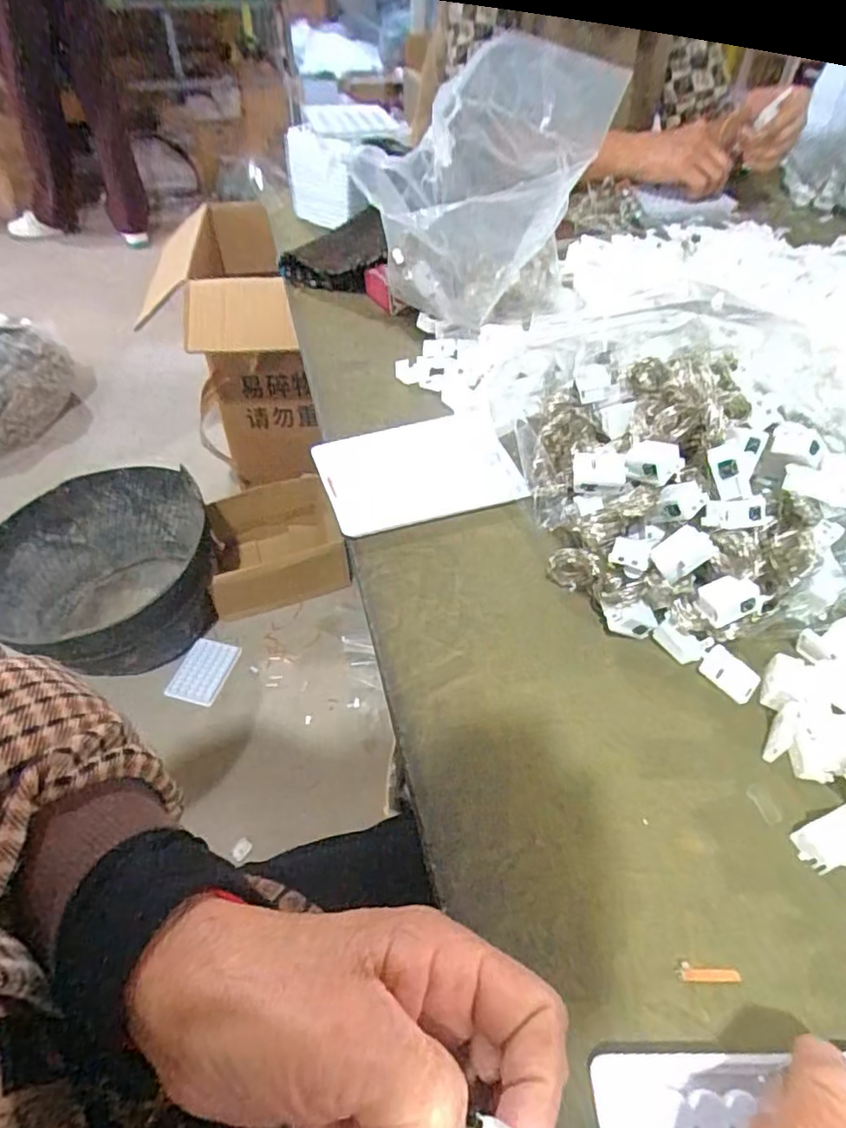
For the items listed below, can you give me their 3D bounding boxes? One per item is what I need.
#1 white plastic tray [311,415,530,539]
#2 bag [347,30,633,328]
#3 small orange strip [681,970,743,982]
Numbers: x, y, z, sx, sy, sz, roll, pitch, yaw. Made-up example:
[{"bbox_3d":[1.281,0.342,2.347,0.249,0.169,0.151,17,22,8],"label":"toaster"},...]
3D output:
[{"bbox_3d":[-0.004,-0.065,0.407,0.126,0.012,0.089,-14,50,-14],"label":"white plastic tray"},{"bbox_3d":[0.027,-0.263,0.456,0.110,0.201,0.159,-28,54,-24],"label":"bag"},{"bbox_3d":[0.110,0.156,0.225,0.022,0.004,0.004,-1,48,1],"label":"small orange strip"}]

